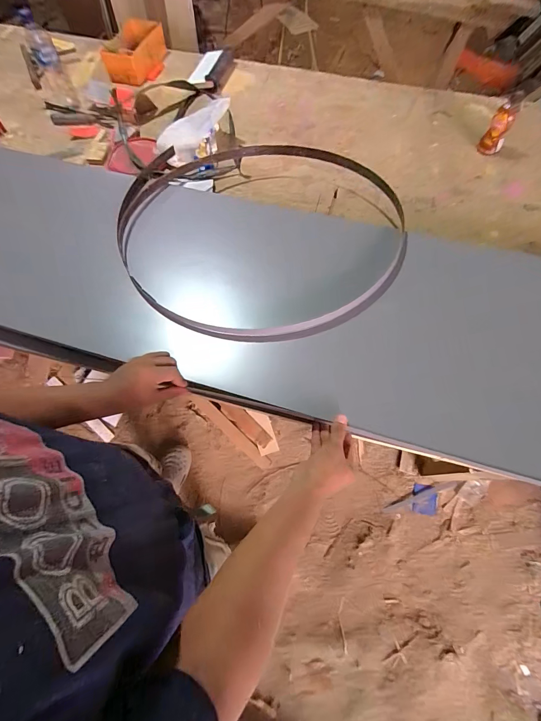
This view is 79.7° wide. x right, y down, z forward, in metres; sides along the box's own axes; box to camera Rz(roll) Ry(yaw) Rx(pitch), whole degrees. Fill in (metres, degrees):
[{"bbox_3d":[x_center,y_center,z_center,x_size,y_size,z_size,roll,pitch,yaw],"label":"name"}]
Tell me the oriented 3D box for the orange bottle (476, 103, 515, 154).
[{"bbox_3d":[0.647,-0.654,0.925,0.063,0.112,0.053,37,71,14],"label":"orange bottle"}]

